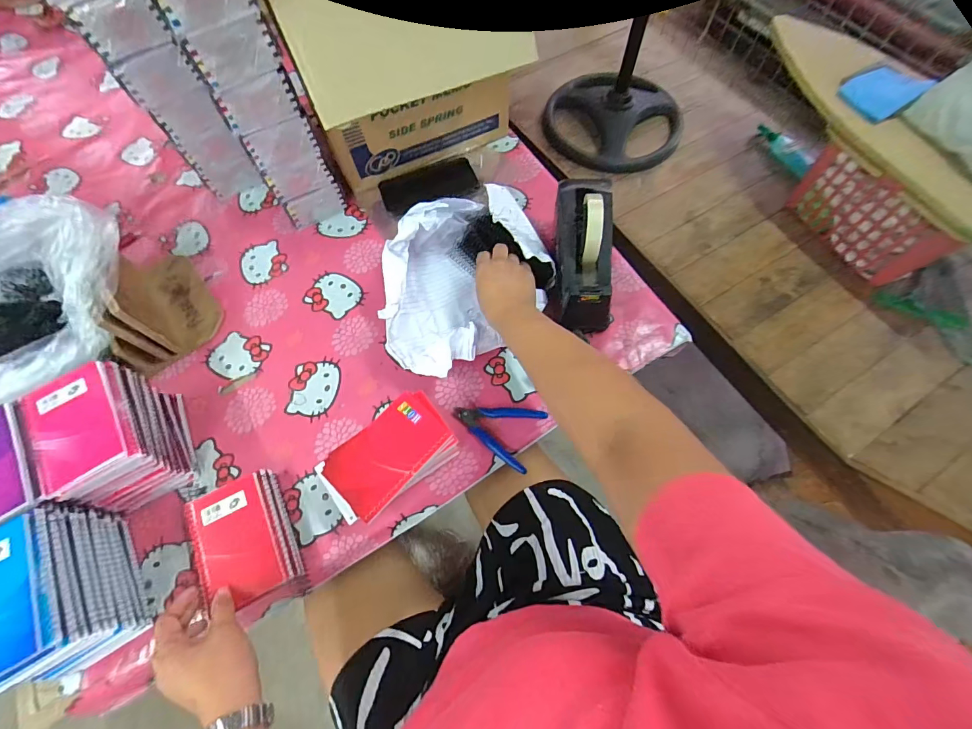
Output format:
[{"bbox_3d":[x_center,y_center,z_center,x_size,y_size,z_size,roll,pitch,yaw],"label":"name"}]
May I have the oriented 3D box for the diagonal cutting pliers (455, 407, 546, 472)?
[{"bbox_3d":[0.014,0.082,0.557,0.113,0.014,0.085,22,69,10],"label":"diagonal cutting pliers"}]

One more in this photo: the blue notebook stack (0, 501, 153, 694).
[{"bbox_3d":[-0.455,0.243,0.436,0.098,0.116,0.152,-34,70,-13],"label":"blue notebook stack"}]

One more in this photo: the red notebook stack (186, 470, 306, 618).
[{"bbox_3d":[-0.288,0.210,0.494,0.106,0.053,0.142,-24,68,-9],"label":"red notebook stack"}]

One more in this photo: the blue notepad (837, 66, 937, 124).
[{"bbox_3d":[0.838,-0.582,0.886,0.097,0.013,0.150,-32,49,27],"label":"blue notepad"}]

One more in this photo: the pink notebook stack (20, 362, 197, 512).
[{"bbox_3d":[-0.447,0.091,0.510,0.093,0.118,0.139,-28,69,-10],"label":"pink notebook stack"}]

